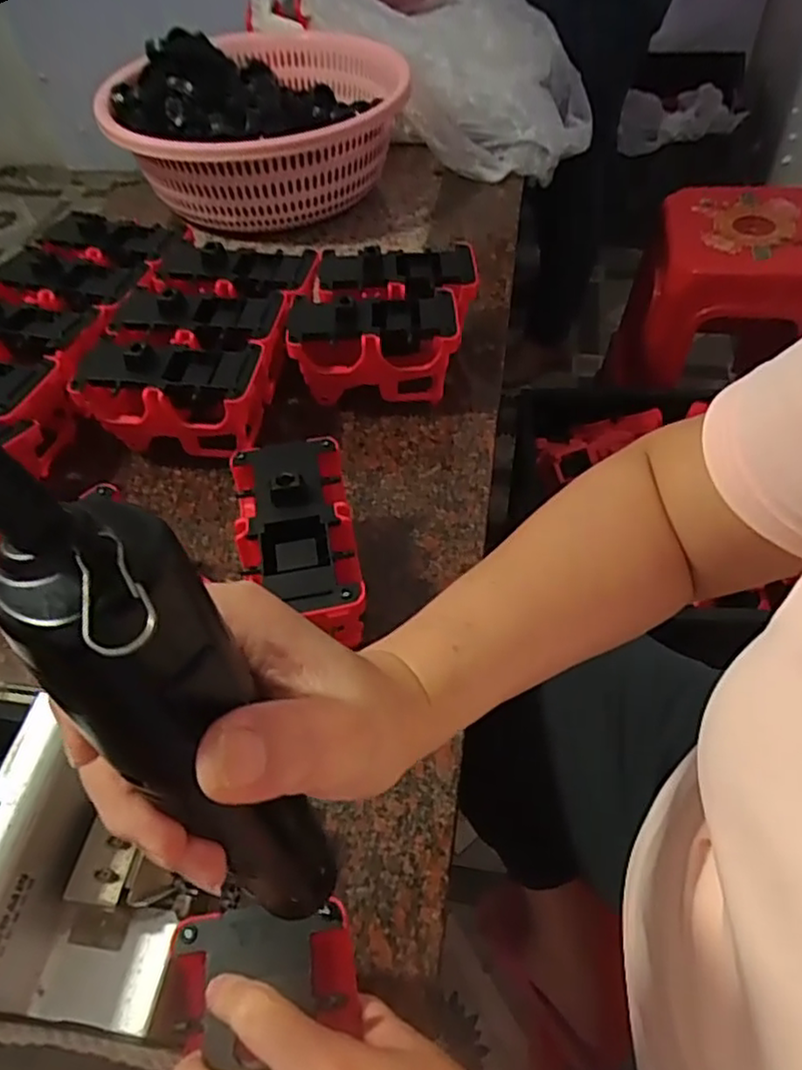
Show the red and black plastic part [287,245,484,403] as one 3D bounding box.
[{"bbox_3d":[-0.012,-0.207,0.646,0.171,0.087,0.155,-3,52,3],"label":"red and black plastic part"}]

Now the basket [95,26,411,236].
[{"bbox_3d":[-0.179,-0.544,0.879,0.360,0.130,0.393,-13,52,-5],"label":"basket"}]

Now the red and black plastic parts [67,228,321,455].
[{"bbox_3d":[-0.181,-0.181,0.637,0.166,0.085,0.239,5,52,9],"label":"red and black plastic parts"}]

